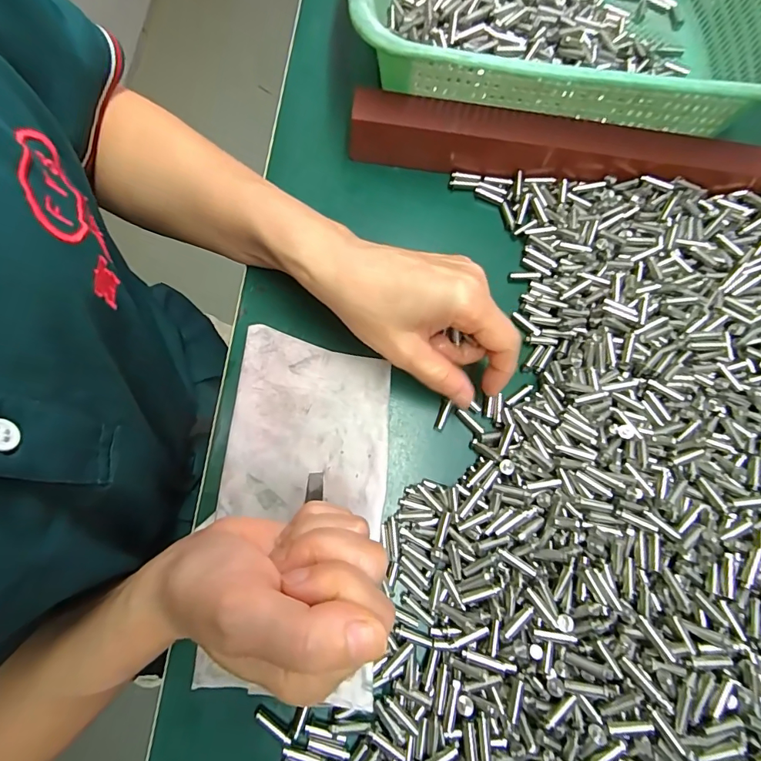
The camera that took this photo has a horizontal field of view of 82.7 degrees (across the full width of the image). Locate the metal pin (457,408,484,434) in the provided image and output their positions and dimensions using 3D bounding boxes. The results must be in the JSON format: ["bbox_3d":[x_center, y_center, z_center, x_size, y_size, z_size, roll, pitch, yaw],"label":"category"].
[{"bbox_3d":[0.054,0.025,0.263,0.004,0.004,0.021,-41,66,-11],"label":"metal pin"}]

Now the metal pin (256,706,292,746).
[{"bbox_3d":[-0.053,0.169,0.211,0.021,0.004,0.004,35,76,8],"label":"metal pin"}]

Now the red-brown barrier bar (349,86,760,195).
[{"bbox_3d":[0.175,-0.153,0.293,0.386,0.033,0.037,7,74,1],"label":"red-brown barrier bar"}]

